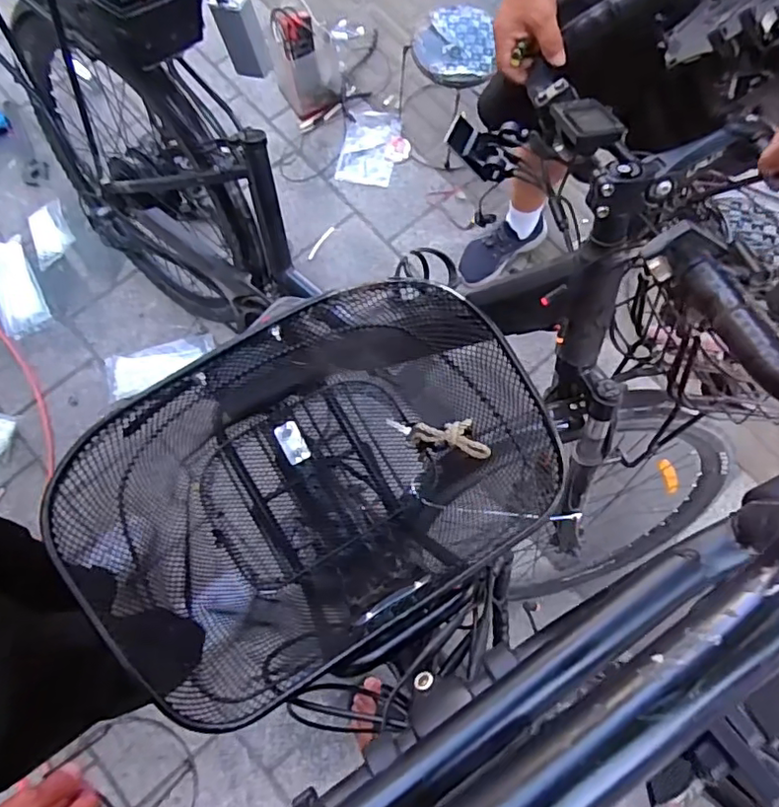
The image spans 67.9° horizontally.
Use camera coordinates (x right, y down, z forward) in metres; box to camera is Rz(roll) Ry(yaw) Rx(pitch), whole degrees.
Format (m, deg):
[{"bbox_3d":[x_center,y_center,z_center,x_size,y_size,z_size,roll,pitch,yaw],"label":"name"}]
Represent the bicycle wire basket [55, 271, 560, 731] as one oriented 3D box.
[{"bbox_3d":[-0.061,0.080,0.529,0.334,0.292,0.256,-30,78,-6],"label":"bicycle wire basket"}]

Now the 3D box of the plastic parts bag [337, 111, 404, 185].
[{"bbox_3d":[-0.056,-0.709,1.597,0.146,0.017,0.215,10,77,3],"label":"plastic parts bag"}]

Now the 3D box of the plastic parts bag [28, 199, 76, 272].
[{"bbox_3d":[-0.906,-0.449,1.545,0.110,0.033,0.174,-27,78,-5],"label":"plastic parts bag"}]

